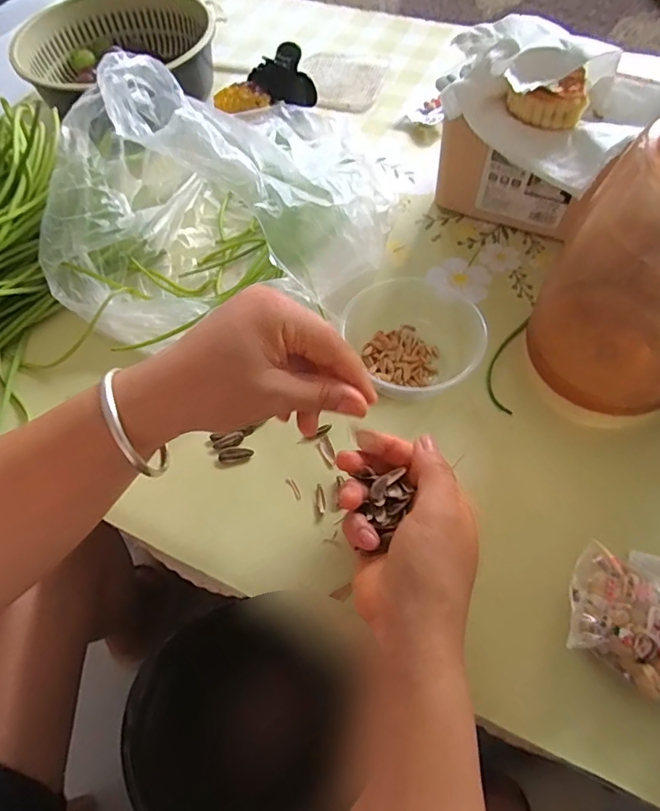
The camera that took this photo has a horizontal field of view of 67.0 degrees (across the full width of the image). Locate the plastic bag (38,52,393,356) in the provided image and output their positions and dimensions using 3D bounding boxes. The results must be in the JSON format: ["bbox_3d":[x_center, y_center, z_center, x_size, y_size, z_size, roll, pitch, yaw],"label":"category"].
[{"bbox_3d":[-0.107,-0.195,0.449,0.303,0.118,0.272,-8,60,-1],"label":"plastic bag"}]

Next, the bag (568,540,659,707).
[{"bbox_3d":[0.189,0.127,0.293,0.088,0.027,0.090,23,64,15],"label":"bag"}]

